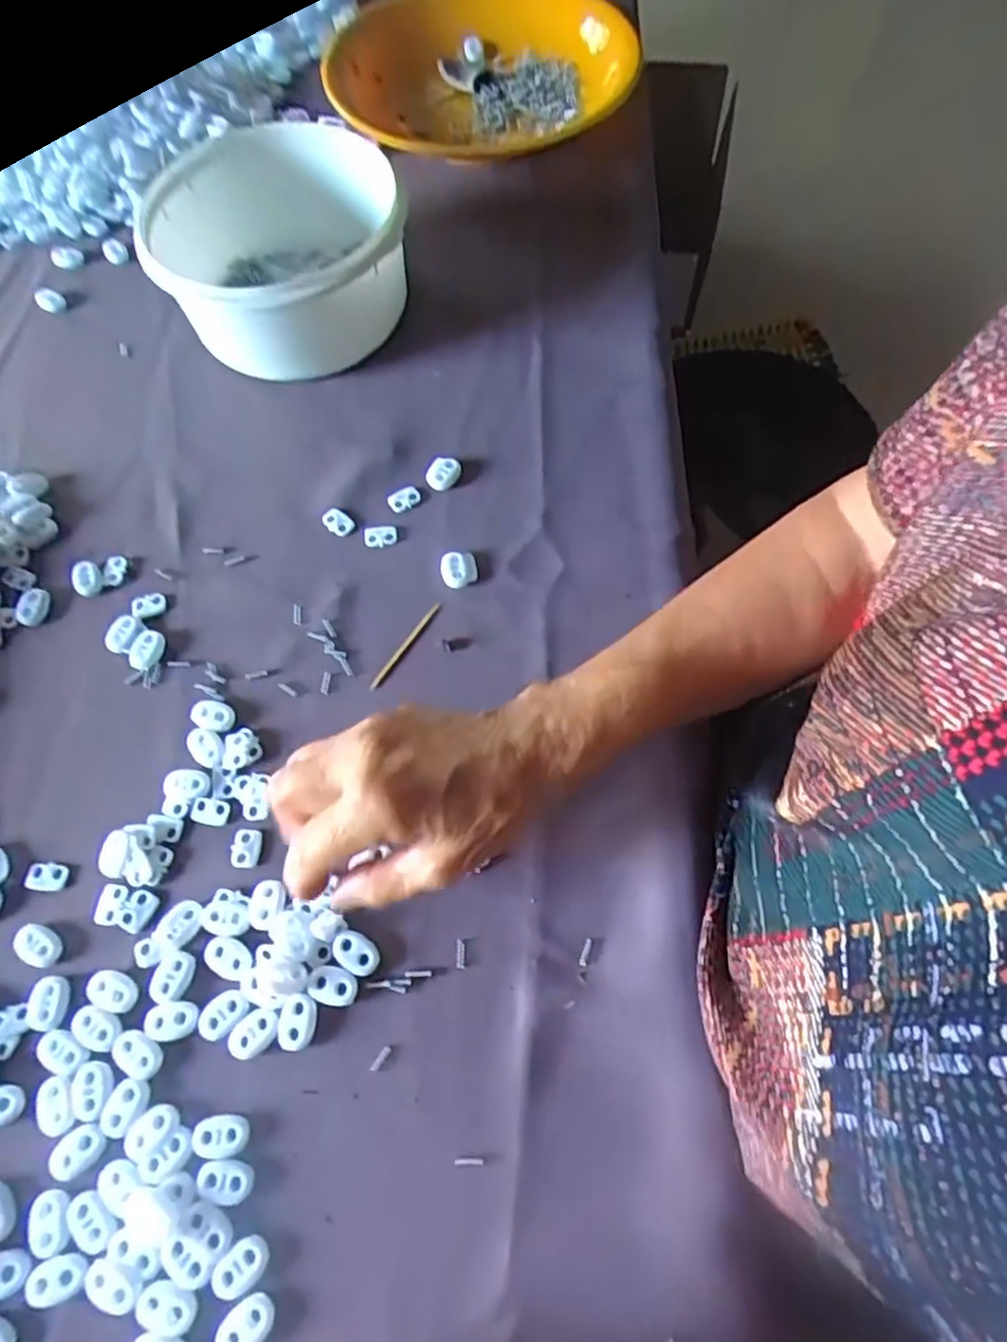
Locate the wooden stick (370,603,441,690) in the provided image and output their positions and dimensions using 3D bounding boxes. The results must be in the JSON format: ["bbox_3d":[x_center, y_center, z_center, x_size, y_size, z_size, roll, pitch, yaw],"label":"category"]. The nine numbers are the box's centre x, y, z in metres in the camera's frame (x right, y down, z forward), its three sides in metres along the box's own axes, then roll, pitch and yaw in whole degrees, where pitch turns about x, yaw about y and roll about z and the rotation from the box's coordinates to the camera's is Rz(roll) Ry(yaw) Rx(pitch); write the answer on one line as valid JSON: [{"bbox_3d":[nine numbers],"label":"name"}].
[{"bbox_3d":[-0.053,-0.014,0.394,0.005,0.004,0.060,32,70,15],"label":"wooden stick"}]

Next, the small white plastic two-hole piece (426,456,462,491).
[{"bbox_3d":[-0.036,-0.121,0.437,0.017,0.008,0.022,38,71,17],"label":"small white plastic two-hole piece"}]

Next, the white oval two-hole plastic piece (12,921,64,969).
[{"bbox_3d":[-0.218,0.129,0.338,0.023,0.006,0.016,22,67,11],"label":"white oval two-hole plastic piece"}]

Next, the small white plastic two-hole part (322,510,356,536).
[{"bbox_3d":[-0.099,-0.089,0.430,0.022,0.004,0.012,34,70,15],"label":"small white plastic two-hole part"}]

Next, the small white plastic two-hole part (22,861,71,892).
[{"bbox_3d":[-0.223,0.099,0.351,0.020,0.004,0.013,4,65,3],"label":"small white plastic two-hole part"}]

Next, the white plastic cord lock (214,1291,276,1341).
[{"bbox_3d":[-0.098,0.248,0.273,0.023,0.004,0.015,-33,69,-13],"label":"white plastic cord lock"}]

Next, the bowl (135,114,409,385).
[{"bbox_3d":[-0.139,-0.262,0.466,0.153,0.085,0.153,0,65,1],"label":"bowl"}]

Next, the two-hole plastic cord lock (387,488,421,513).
[{"bbox_3d":[-0.060,-0.104,0.435,0.019,0.004,0.010,-21,67,-9],"label":"two-hole plastic cord lock"}]

